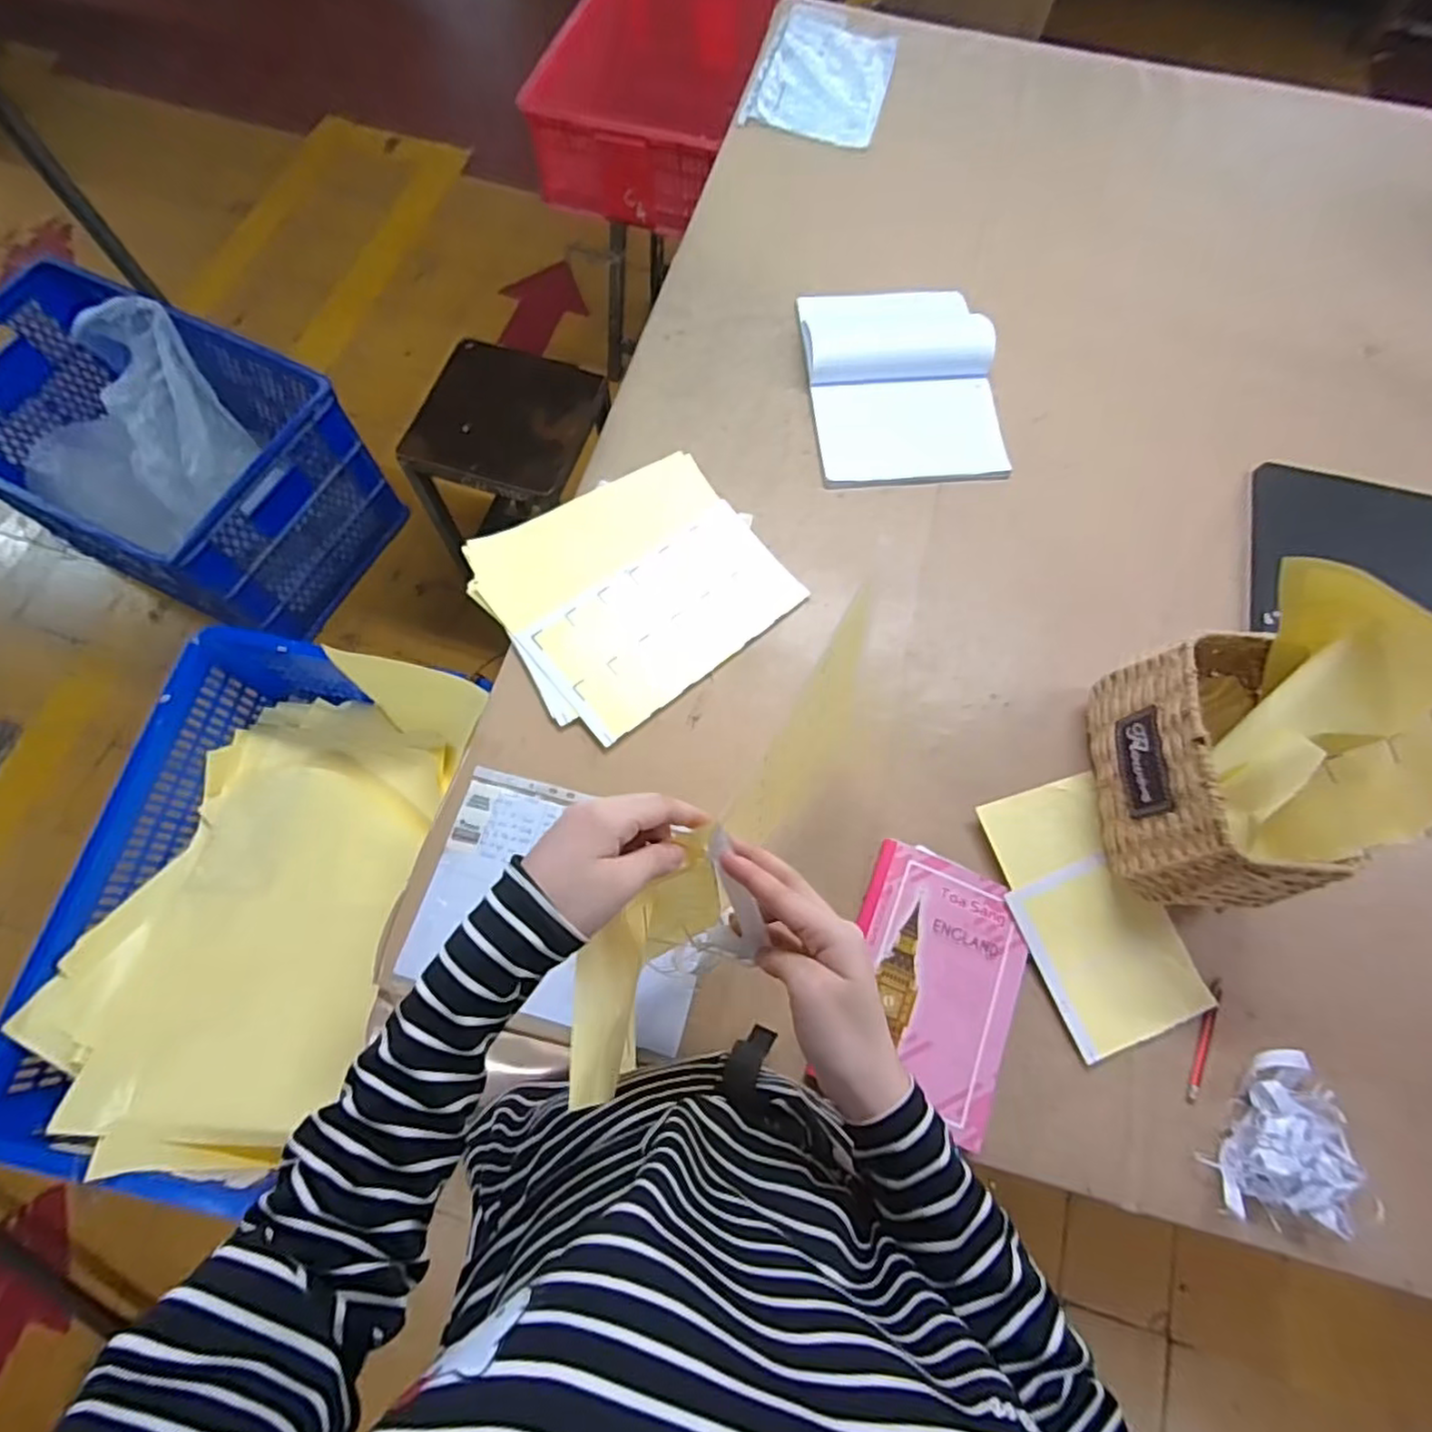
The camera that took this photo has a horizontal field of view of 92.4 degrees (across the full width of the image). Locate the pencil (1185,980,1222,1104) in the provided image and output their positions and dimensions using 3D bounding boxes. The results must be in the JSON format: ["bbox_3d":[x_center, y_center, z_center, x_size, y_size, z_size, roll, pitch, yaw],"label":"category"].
[{"bbox_3d":[0.498,0.331,0.702,0.014,0.009,0.123,23,72,6],"label":"pencil"}]

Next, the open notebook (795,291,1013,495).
[{"bbox_3d":[0.265,-0.472,0.973,0.262,0.046,0.308,-4,71,-3],"label":"open notebook"}]

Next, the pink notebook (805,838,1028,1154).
[{"bbox_3d":[0.222,0.271,0.704,0.172,0.011,0.239,22,72,6],"label":"pink notebook"}]

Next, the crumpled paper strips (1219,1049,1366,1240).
[{"bbox_3d":[0.547,0.402,0.663,0.117,0.049,0.145,14,71,3],"label":"crumpled paper strips"}]

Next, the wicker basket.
[{"bbox_3d":[0.503,0.055,0.711,0.151,0.166,0.263,4,71,0],"label":"wicker basket"}]

